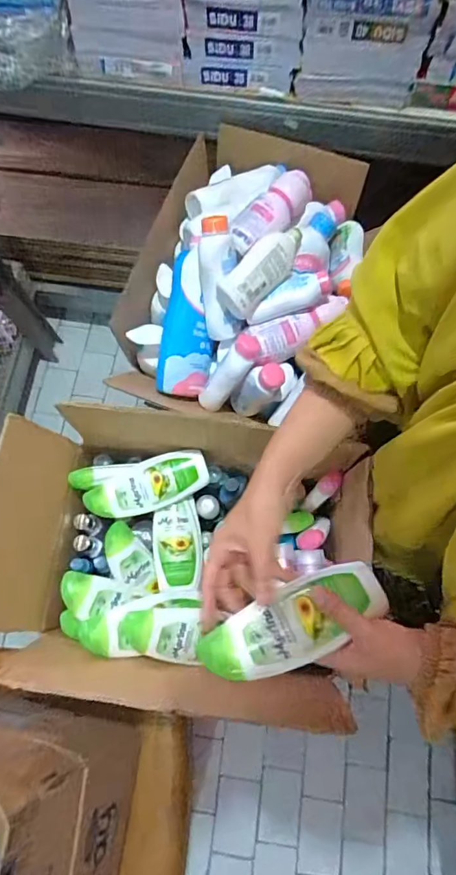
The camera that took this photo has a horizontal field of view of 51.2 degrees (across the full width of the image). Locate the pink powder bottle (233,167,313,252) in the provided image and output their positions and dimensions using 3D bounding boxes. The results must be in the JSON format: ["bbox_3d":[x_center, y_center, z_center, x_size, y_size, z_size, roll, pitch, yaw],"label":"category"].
[{"bbox_3d":[0.063,-0.310,0.661,0.055,0.036,0.158,37,75,10],"label":"pink powder bottle"}]

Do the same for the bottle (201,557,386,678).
[{"bbox_3d":[0.057,0.167,0.429,0.171,0.037,0.060,-25,74,-7],"label":"bottle"}]

